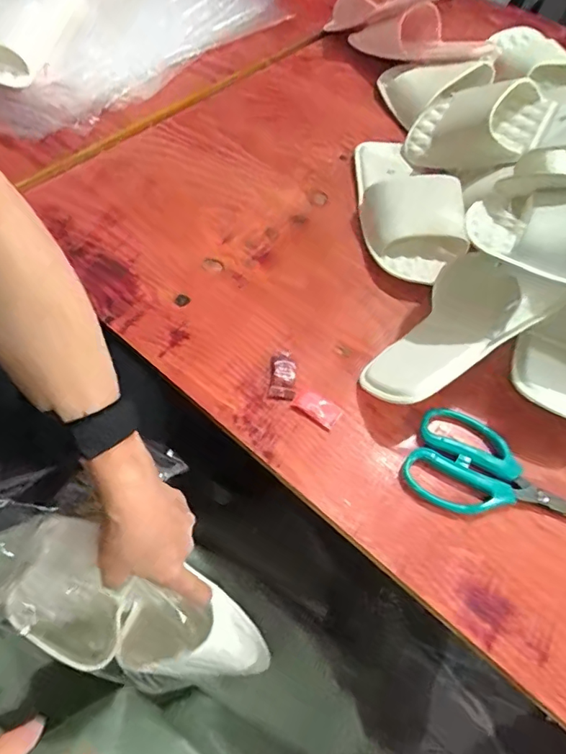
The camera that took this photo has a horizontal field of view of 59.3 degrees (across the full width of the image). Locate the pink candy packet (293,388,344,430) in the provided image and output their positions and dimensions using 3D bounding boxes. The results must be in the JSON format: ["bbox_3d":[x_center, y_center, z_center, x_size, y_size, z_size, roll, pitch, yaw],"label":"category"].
[{"bbox_3d":[0.030,0.026,0.427,0.039,0.005,0.022,35,62,17],"label":"pink candy packet"}]

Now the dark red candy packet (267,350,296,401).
[{"bbox_3d":[0.000,-0.003,0.443,0.023,0.007,0.053,6,58,0],"label":"dark red candy packet"}]

